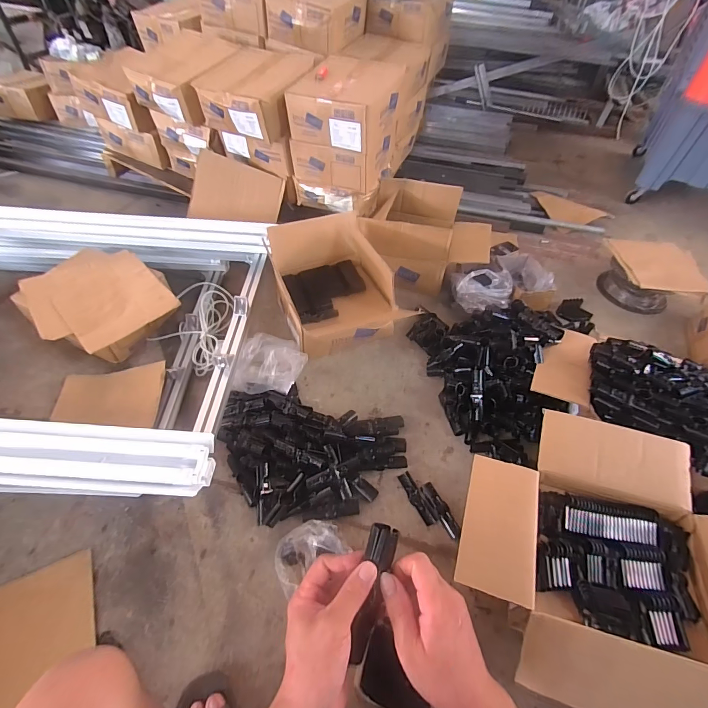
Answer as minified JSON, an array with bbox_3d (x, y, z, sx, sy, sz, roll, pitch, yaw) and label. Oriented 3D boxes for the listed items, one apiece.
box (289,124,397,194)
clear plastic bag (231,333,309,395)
[{"bbox_3d":[-0.027,-0.709,1.296,0.270,0.139,0.303,20,52,13],"label":"box"},{"bbox_3d":[-0.216,0.018,1.018,0.173,0.073,0.199,6,50,2],"label":"clear plastic bag"}]

